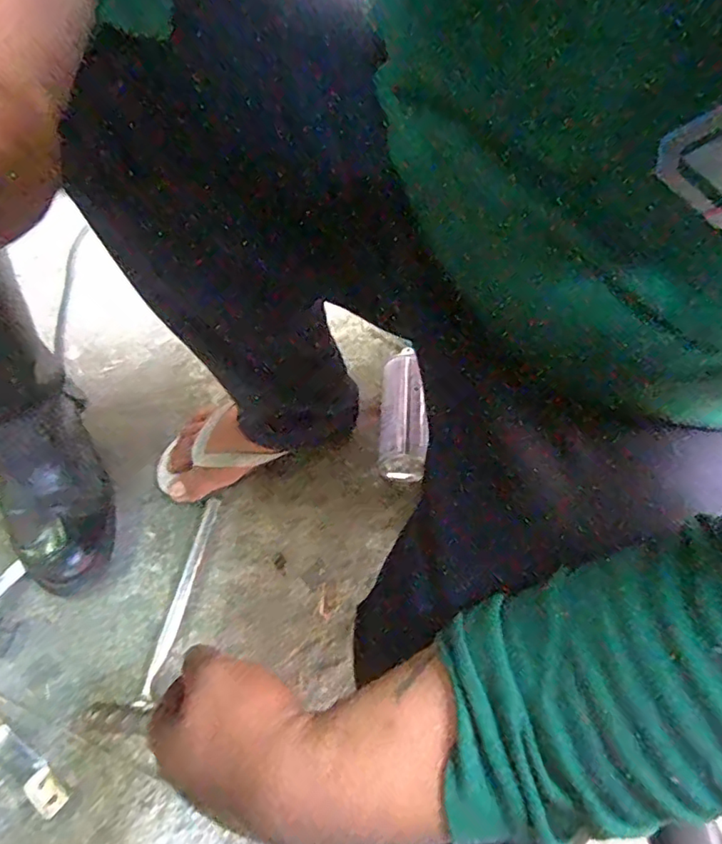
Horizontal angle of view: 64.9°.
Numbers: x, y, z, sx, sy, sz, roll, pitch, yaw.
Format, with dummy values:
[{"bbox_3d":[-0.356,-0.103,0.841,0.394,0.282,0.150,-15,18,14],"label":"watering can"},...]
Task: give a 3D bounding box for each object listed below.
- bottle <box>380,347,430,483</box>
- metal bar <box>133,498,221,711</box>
[{"bbox_3d":[0.055,-0.017,0.727,0.054,0.069,0.175,4,59,1],"label":"bottle"},{"bbox_3d":[-0.198,0.192,0.629,0.015,0.017,0.227,11,60,4],"label":"metal bar"}]

